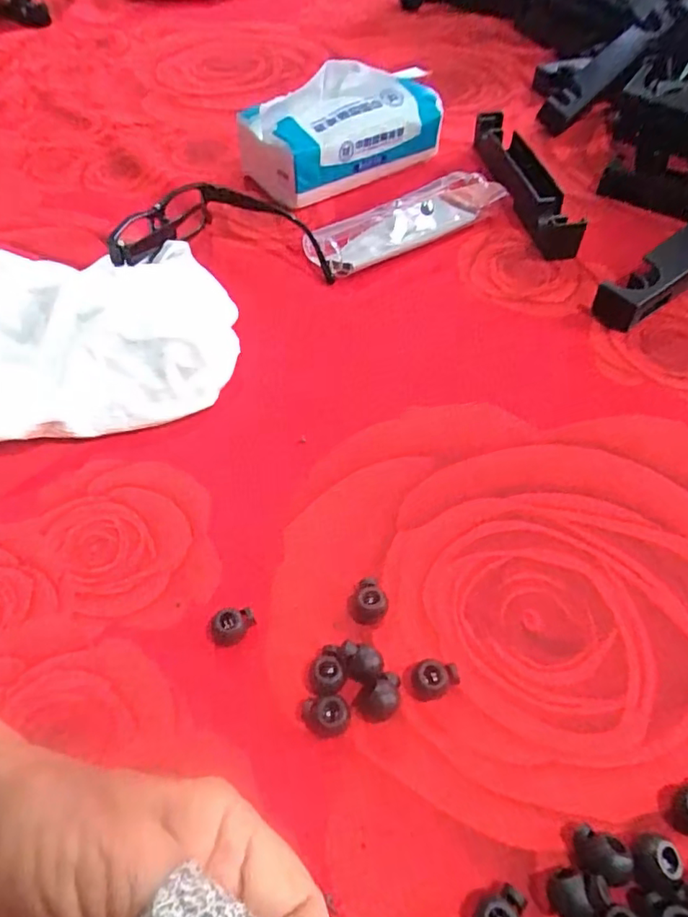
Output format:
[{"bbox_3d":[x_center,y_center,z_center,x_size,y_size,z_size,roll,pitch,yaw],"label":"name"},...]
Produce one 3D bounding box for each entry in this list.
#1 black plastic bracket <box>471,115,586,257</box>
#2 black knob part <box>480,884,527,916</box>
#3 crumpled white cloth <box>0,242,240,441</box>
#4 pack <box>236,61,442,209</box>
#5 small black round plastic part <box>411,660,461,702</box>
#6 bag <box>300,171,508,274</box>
[{"bbox_3d":[0.150,-0.232,0.473,0.039,0.032,0.192,-5,52,-2],"label":"black plastic bracket"},{"bbox_3d":[0.053,0.154,0.190,0.017,0.010,0.012,-29,57,-19],"label":"black knob part"},{"bbox_3d":[-0.187,-0.080,0.356,0.226,0.043,0.165,-14,53,-9],"label":"crumpled white cloth"},{"bbox_3d":[-0.003,-0.291,0.490,0.165,0.081,0.089,-26,56,-18],"label":"pack"},{"bbox_3d":[0.039,0.093,0.236,0.020,0.012,0.013,-1,52,1],"label":"small black round plastic part"},{"bbox_3d":[0.049,-0.190,0.443,0.158,0.027,0.052,-30,57,-20],"label":"bag"}]

